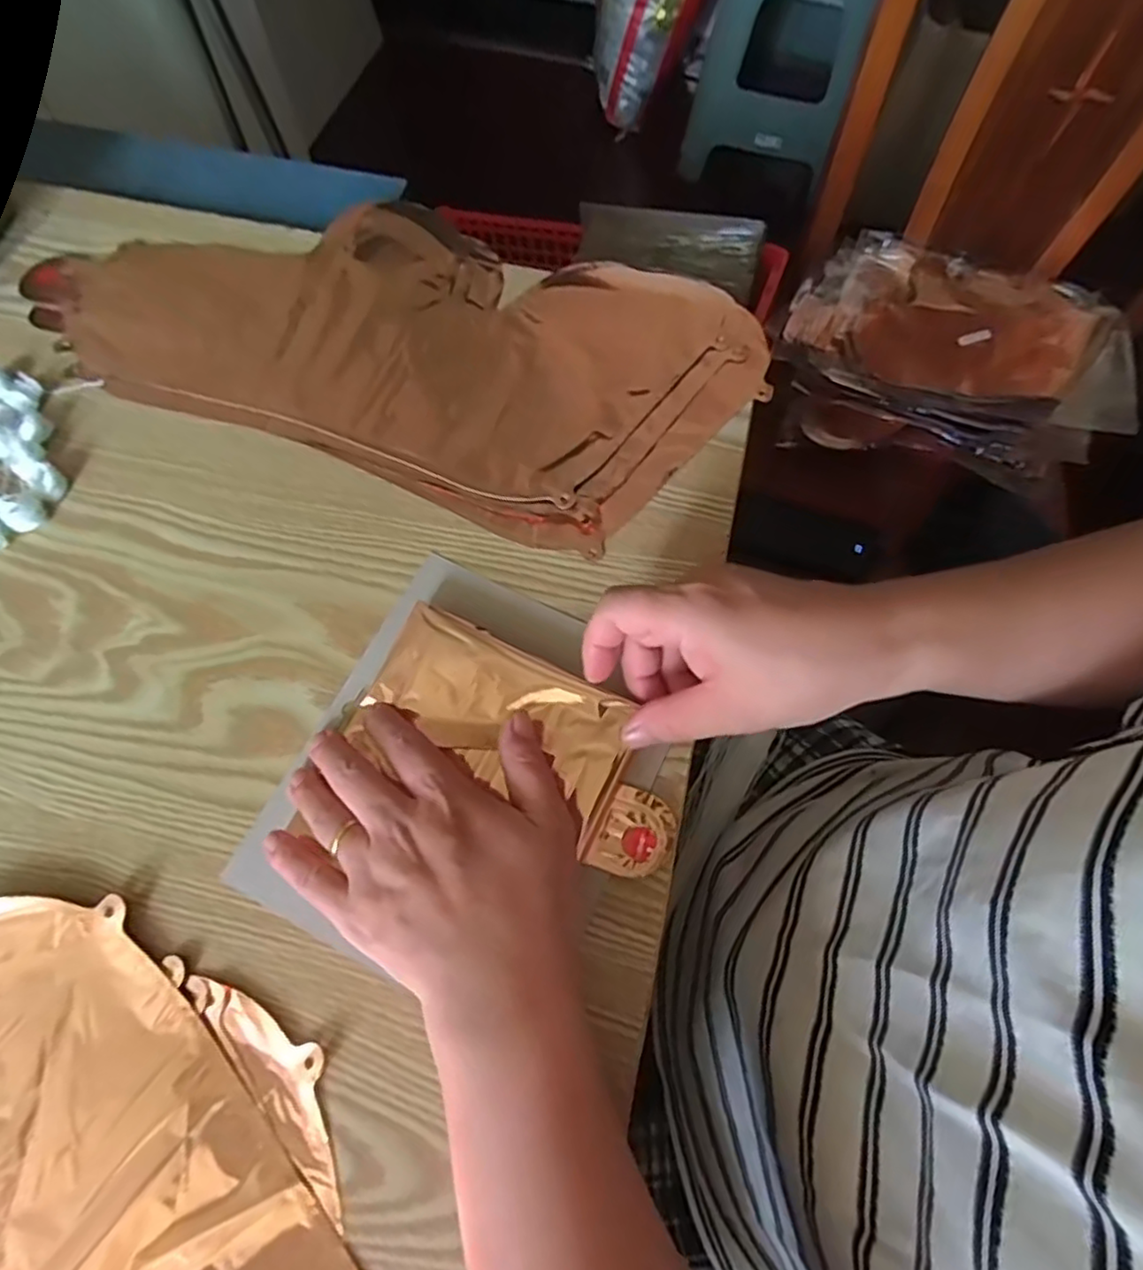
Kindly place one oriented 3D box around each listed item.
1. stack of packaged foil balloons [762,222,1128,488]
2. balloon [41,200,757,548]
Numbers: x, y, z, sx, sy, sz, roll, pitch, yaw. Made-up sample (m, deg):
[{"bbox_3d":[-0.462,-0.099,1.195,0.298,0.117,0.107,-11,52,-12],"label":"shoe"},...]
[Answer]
[{"bbox_3d":[0.405,-0.305,0.717,0.336,0.075,0.261,19,71,7],"label":"stack of packaged foil balloons"},{"bbox_3d":[-0.113,-0.200,0.424,0.439,0.010,0.215,21,71,9],"label":"balloon"}]

